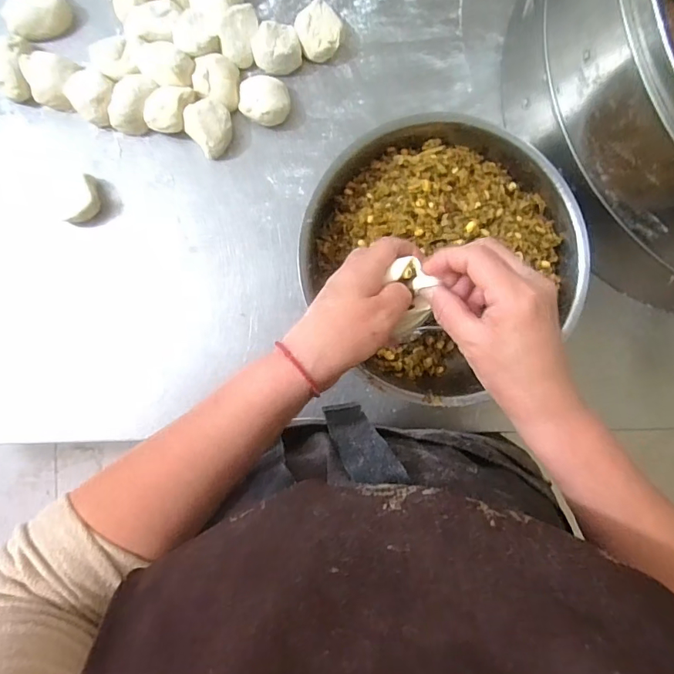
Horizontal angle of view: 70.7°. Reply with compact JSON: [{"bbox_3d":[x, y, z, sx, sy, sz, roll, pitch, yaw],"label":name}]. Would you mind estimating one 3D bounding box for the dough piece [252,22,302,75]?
[{"bbox_3d":[-0.060,-0.290,0.481,0.048,0.032,0.041,-4,90,-4],"label":"dough piece"}]

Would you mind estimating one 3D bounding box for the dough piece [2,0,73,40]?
[{"bbox_3d":[-0.297,-0.321,0.471,0.060,0.030,0.039,-32,92,-4],"label":"dough piece"}]

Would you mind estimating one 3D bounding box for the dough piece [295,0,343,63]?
[{"bbox_3d":[-0.019,-0.311,0.485,0.045,0.025,0.056,4,89,-4],"label":"dough piece"}]

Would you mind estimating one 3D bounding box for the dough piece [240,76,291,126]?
[{"bbox_3d":[-0.073,-0.235,0.476,0.051,0.025,0.043,15,89,-4],"label":"dough piece"}]

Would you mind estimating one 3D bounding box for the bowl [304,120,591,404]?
[{"bbox_3d":[0.099,-0.077,0.457,0.255,0.095,0.247,0,90,-4],"label":"bowl"}]

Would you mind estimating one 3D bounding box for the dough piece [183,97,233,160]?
[{"bbox_3d":[-0.126,-0.210,0.475,0.043,0.032,0.046,0,90,-4],"label":"dough piece"}]

